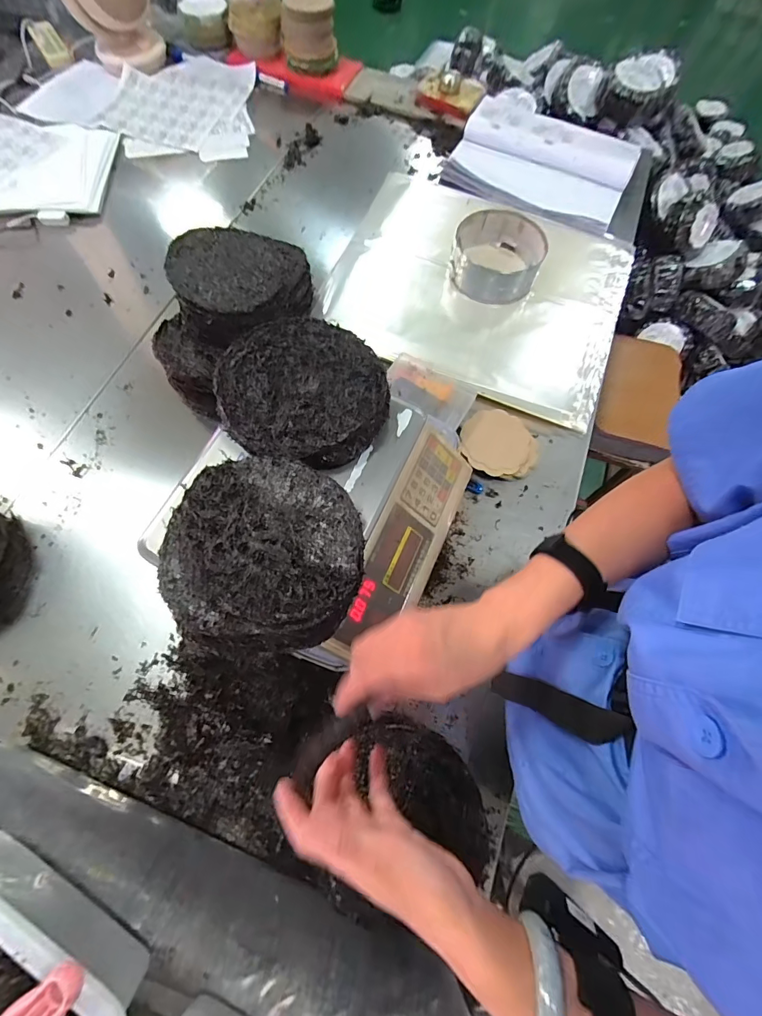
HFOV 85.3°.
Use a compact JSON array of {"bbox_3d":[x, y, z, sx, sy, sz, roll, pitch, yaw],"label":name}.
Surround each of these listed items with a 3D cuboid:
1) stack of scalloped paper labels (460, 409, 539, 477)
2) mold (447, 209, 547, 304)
[{"bbox_3d":[0.239,-0.134,0.835,0.156,0.027,0.147,8,70,1],"label":"stack of scalloped paper labels"},{"bbox_3d":[0.271,-0.590,0.969,0.207,0.092,0.197,15,69,3],"label":"mold"}]

